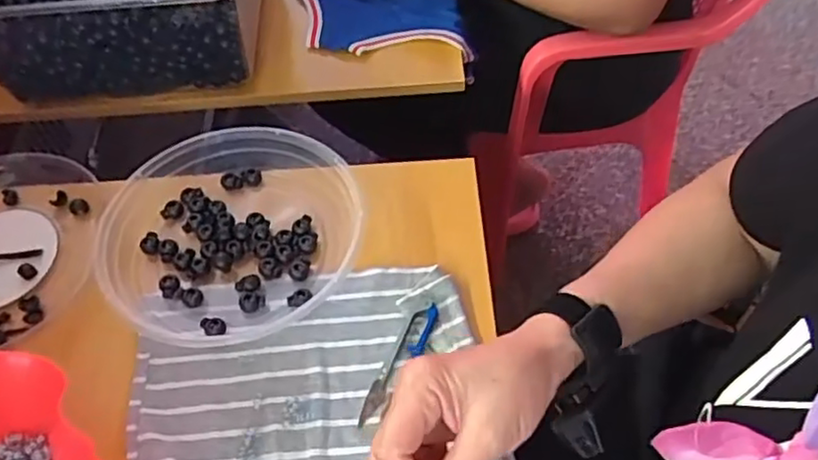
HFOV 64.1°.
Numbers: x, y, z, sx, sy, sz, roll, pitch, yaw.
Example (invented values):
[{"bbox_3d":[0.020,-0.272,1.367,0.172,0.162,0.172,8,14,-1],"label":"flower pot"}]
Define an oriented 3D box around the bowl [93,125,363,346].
[{"bbox_3d":[-0.142,-0.002,0.530,0.188,0.040,0.183,-2,55,2],"label":"bowl"}]

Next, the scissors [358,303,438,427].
[{"bbox_3d":[-0.006,0.095,0.470,0.021,0.010,0.098,22,59,17],"label":"scissors"}]

